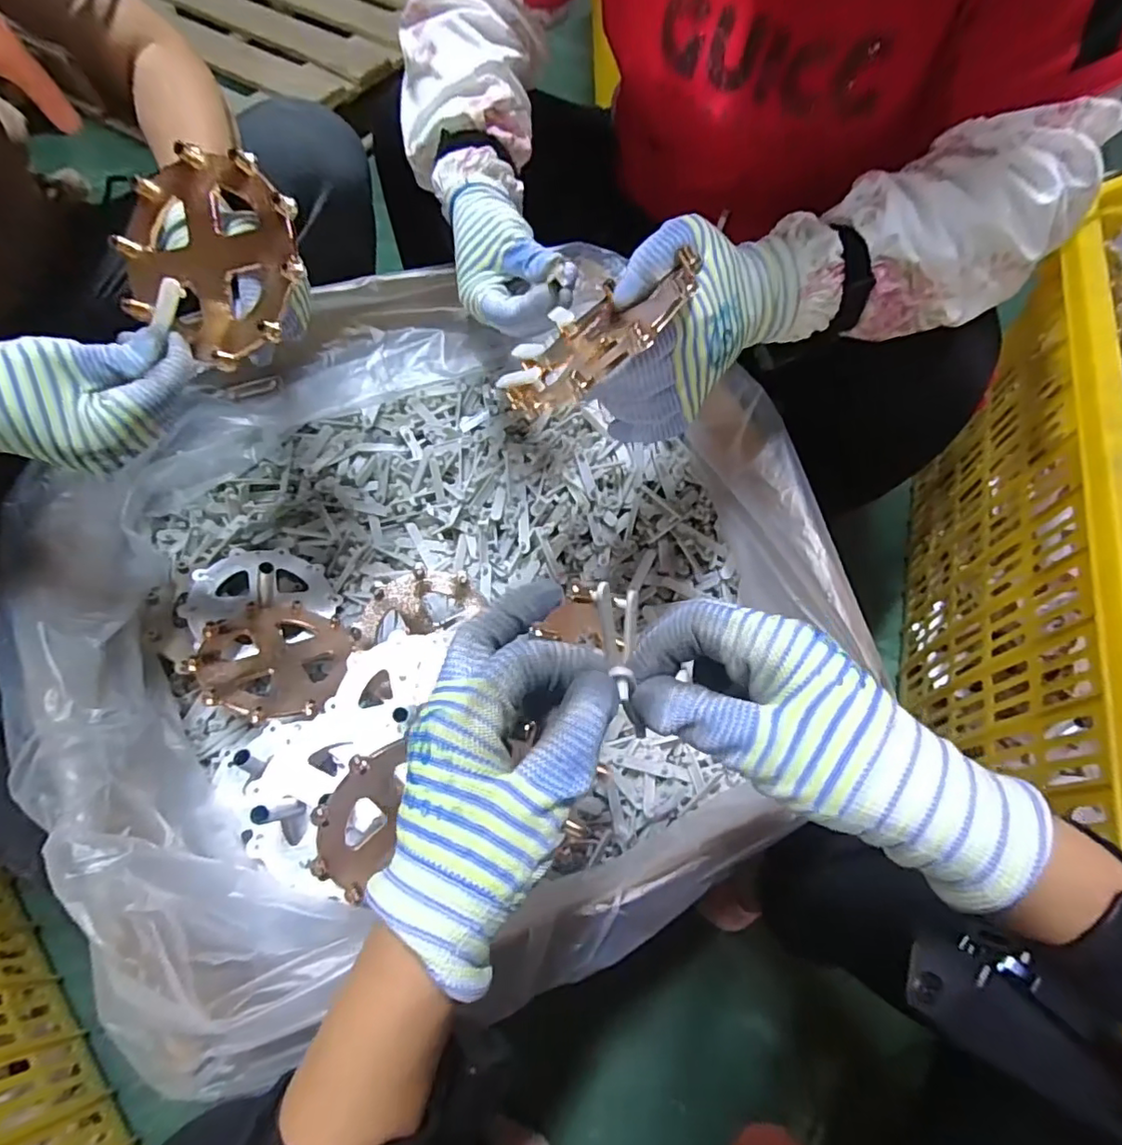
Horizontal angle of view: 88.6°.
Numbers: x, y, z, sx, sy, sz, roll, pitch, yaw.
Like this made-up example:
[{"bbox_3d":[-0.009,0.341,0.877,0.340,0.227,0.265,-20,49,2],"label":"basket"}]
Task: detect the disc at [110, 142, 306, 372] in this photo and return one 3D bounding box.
[{"bbox_3d":[-0.240,-0.215,0.393,0.140,0.018,0.123,31,108,9],"label":"disc"}]

